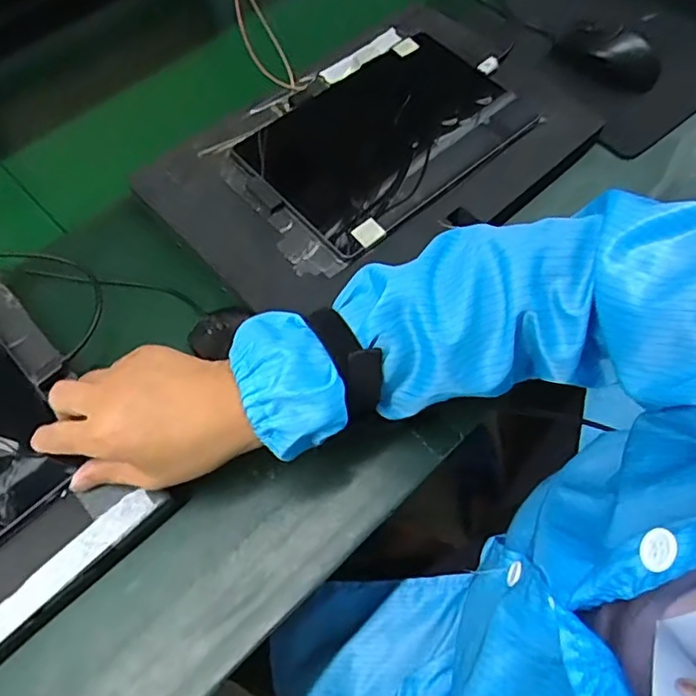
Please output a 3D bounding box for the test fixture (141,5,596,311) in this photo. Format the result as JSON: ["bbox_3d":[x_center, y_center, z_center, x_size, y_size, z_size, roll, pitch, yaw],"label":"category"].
[{"bbox_3d":[0.029,-0.187,0.588,0.400,0.052,0.270,-40,66,-19],"label":"test fixture"}]

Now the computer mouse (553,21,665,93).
[{"bbox_3d":[0.294,-0.330,0.669,0.118,0.041,0.071,16,64,9],"label":"computer mouse"}]

